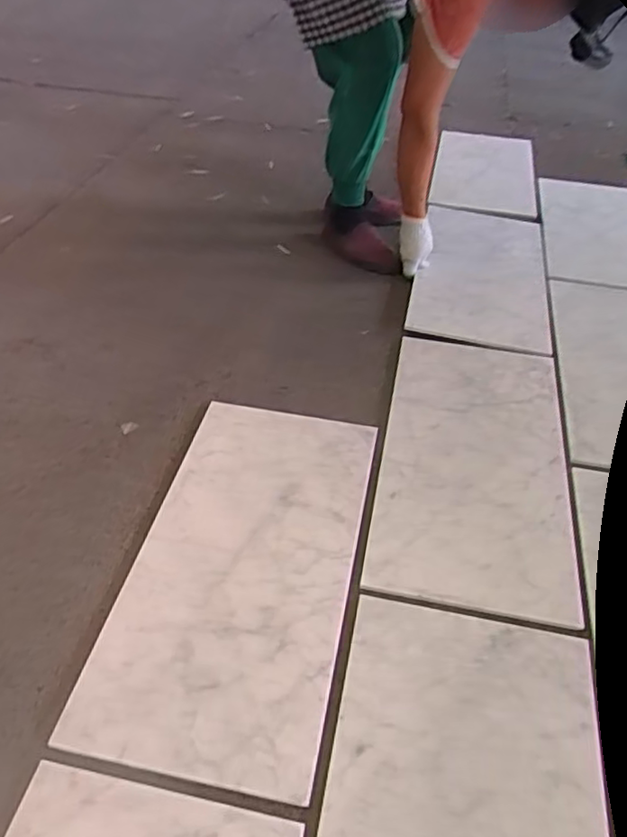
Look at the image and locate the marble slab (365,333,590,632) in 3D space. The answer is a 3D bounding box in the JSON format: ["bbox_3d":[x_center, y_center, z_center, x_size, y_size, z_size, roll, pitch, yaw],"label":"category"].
[{"bbox_3d":[0.277,0.054,1.115,0.302,0.022,0.609,9,42,6],"label":"marble slab"}]

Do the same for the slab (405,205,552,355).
[{"bbox_3d":[0.411,-0.368,1.588,0.305,0.027,0.645,12,39,6],"label":"slab"}]

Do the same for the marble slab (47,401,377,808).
[{"bbox_3d":[-0.096,0.189,0.934,0.299,0.018,0.595,10,42,7],"label":"marble slab"}]

